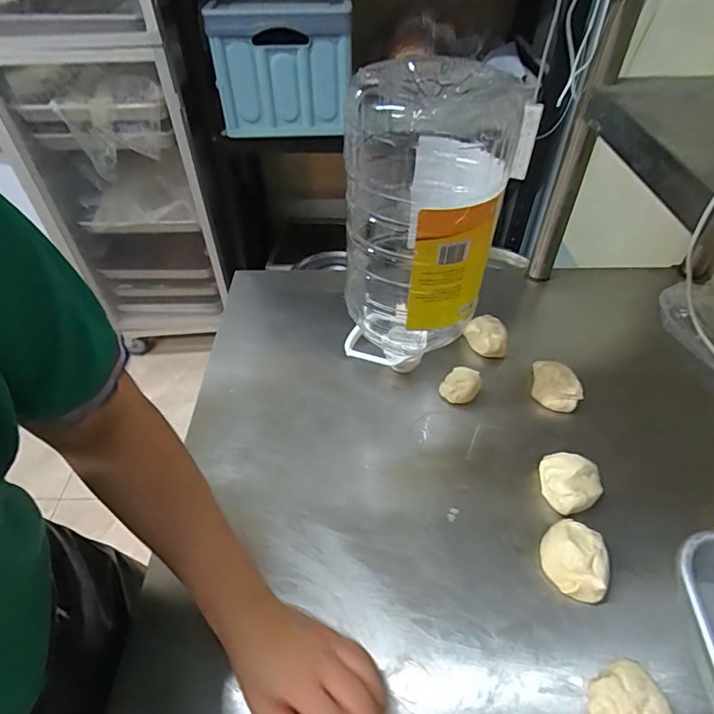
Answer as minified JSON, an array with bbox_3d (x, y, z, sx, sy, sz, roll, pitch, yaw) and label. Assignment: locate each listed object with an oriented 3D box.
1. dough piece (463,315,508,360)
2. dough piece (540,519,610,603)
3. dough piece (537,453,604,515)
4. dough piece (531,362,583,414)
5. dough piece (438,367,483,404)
[{"bbox_3d":[0.180,-0.028,0.644,0.048,0.039,0.067,-34,54,-27],"label":"dough piece"},{"bbox_3d":[0.205,0.191,0.441,0.064,0.037,0.058,30,53,26],"label":"dough piece"},{"bbox_3d":[0.227,0.132,0.493,0.057,0.035,0.061,0,47,0],"label":"dough piece"},{"bbox_3d":[0.251,0.037,0.589,0.060,0.049,0.056,13,48,13],"label":"dough piece"},{"bbox_3d":[0.130,0.037,0.591,0.049,0.038,0.042,25,52,23],"label":"dough piece"}]

